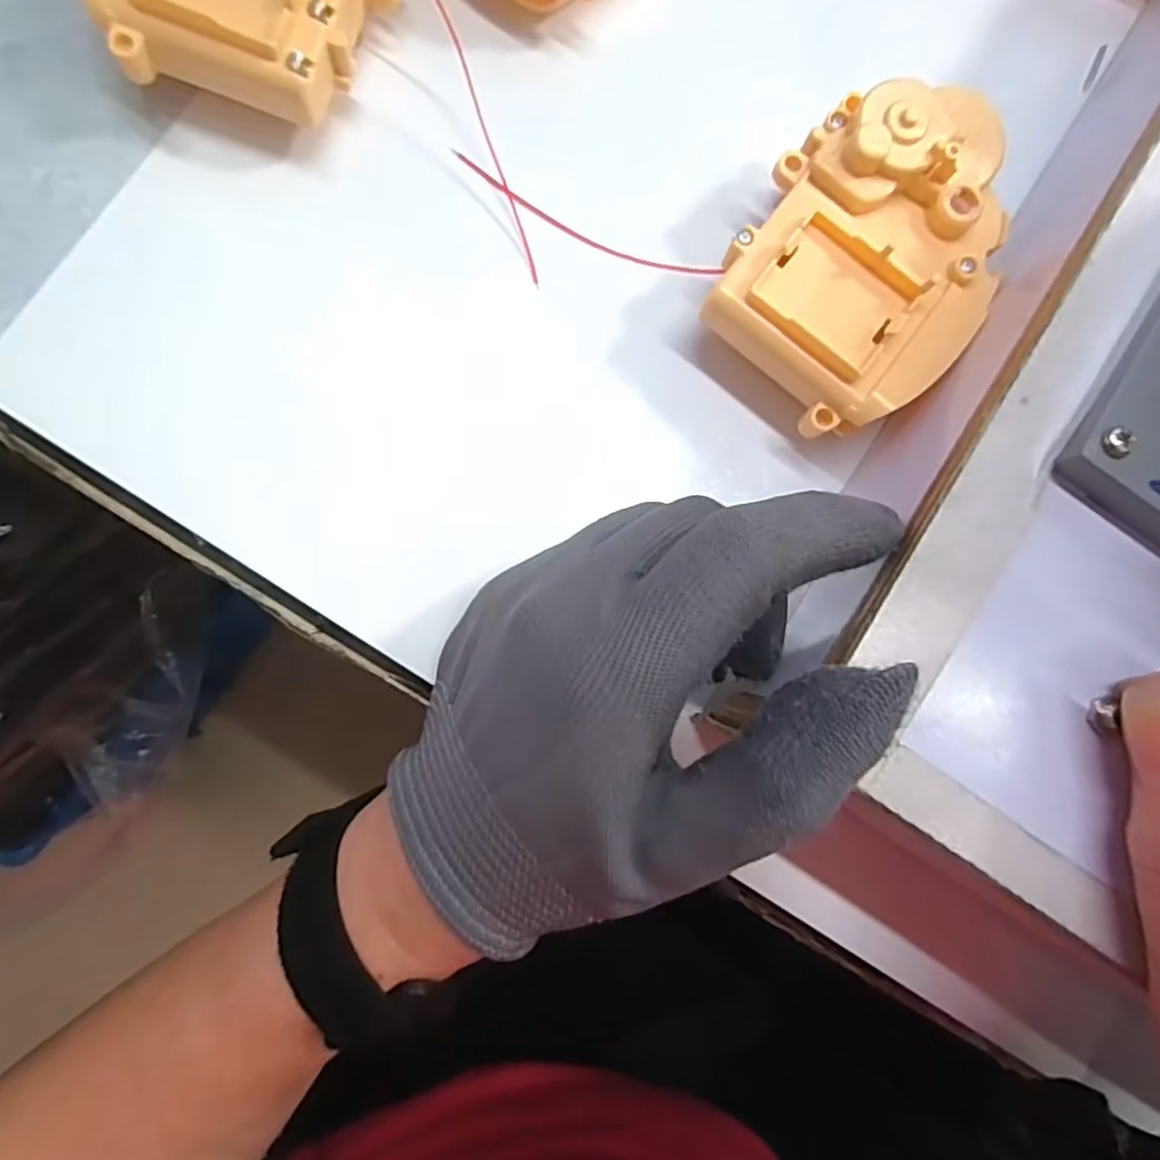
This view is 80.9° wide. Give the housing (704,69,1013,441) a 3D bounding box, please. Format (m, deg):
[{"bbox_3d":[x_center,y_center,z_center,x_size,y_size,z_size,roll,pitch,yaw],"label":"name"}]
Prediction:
[{"bbox_3d":[0.086,-0.096,0.211,0.072,0.043,0.097,42,83,-3],"label":"housing"}]

